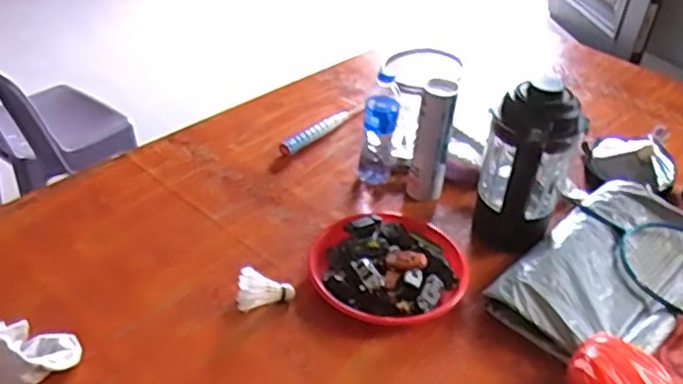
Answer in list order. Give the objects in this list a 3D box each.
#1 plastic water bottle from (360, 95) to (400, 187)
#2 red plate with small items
[{"bbox_3d":[0.071,-0.096,1.263,0.068,0.169,0.065,3,37,0],"label":"plastic water bottle"},{"bbox_3d":[0.075,0.106,1.071,0.239,0.046,0.251,2,37,-1],"label":"red plate with small items"}]

